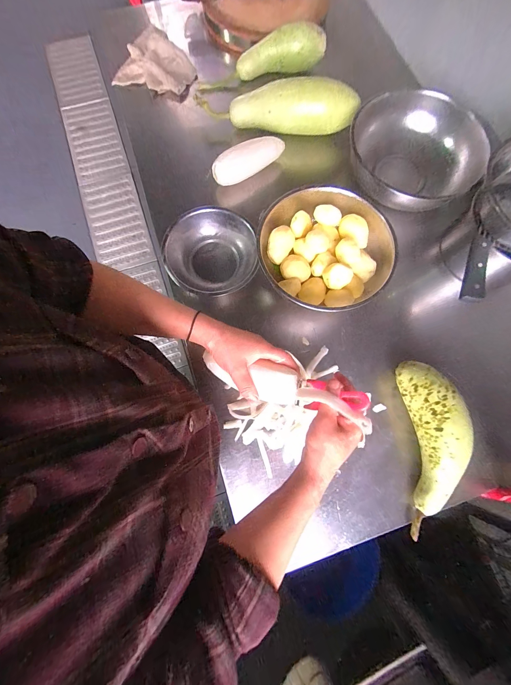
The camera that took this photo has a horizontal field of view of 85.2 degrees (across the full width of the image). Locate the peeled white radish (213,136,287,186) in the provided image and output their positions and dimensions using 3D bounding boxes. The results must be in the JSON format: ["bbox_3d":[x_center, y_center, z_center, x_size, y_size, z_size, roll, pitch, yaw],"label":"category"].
[{"bbox_3d":[-0.016,-0.409,0.617,0.175,0.054,0.051,-33,79,-8],"label":"peeled white radish"}]

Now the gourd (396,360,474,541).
[{"bbox_3d":[0.296,0.171,0.463,0.088,0.080,0.278,-2,77,-1],"label":"gourd"}]

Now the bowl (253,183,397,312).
[{"bbox_3d":[0.138,-0.187,0.547,0.232,0.092,0.222,0,77,-1],"label":"bowl"}]

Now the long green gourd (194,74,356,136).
[{"bbox_3d":[0.046,-0.545,0.643,0.361,0.084,0.090,3,77,0],"label":"long green gourd"}]

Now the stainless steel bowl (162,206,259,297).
[{"bbox_3d":[-0.086,-0.170,0.576,0.177,0.089,0.175,0,77,-1],"label":"stainless steel bowl"}]

